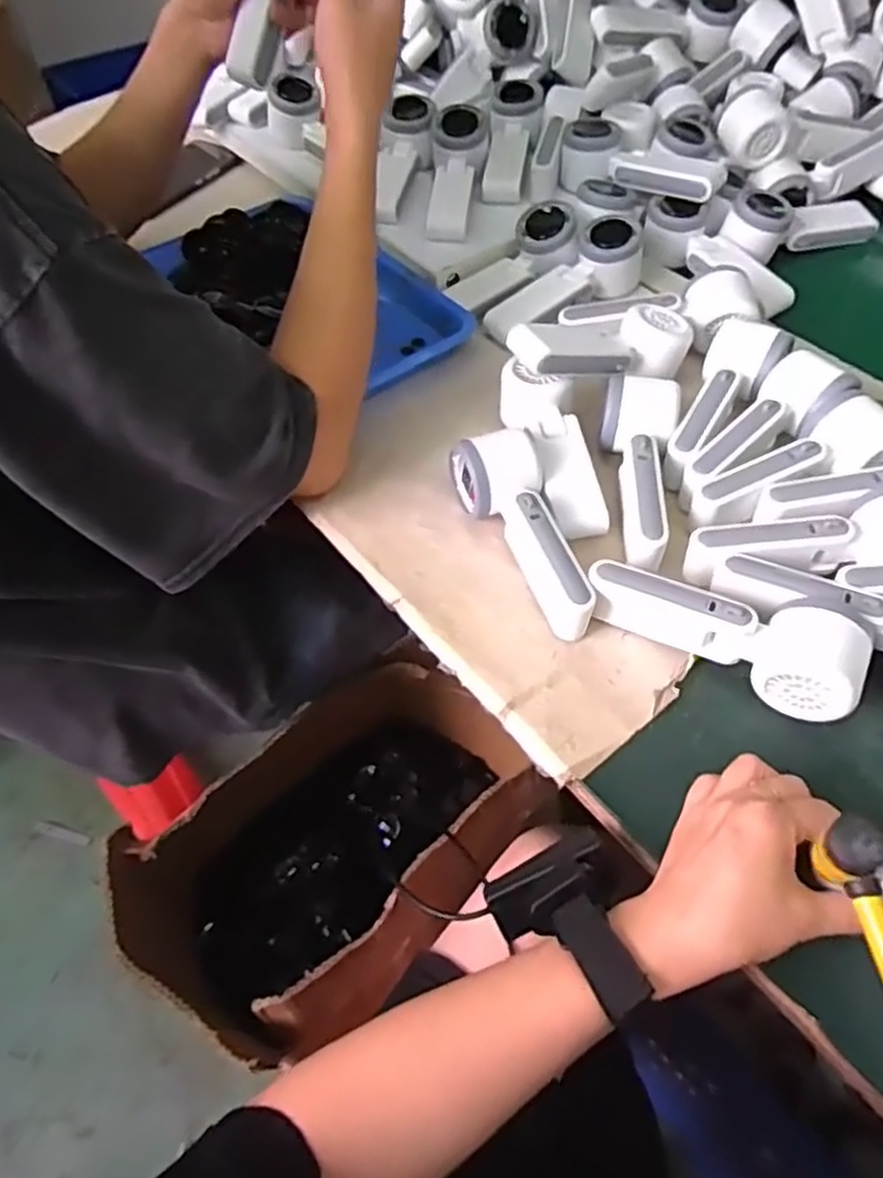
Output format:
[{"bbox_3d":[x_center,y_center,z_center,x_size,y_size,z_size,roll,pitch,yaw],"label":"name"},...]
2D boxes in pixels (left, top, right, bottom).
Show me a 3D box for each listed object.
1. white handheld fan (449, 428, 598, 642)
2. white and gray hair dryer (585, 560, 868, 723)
[{"bbox_3d":[0.054,-0.039,0.510,0.062,0.048,0.152,-10,55,-5],"label":"white handheld fan"},{"bbox_3d":[0.175,0.021,0.462,0.161,0.055,0.062,26,60,19],"label":"white and gray hair dryer"}]

